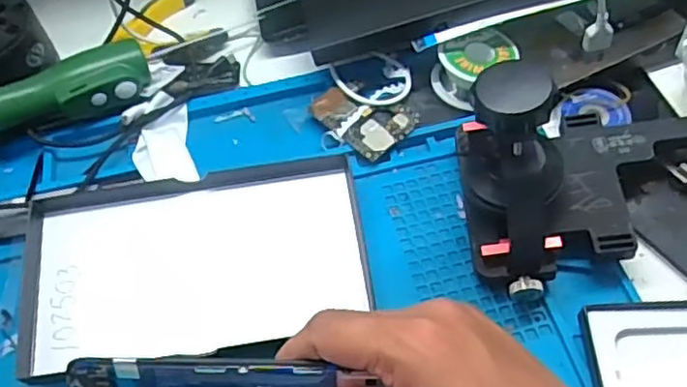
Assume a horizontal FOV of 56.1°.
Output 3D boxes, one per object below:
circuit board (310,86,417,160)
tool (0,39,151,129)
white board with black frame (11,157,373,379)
[{"bbox_3d":[0.013,-0.053,0.435,0.064,0.004,0.049,38,66,26],"label":"circuit board"},{"bbox_3d":[-0.194,-0.063,0.426,0.132,0.038,0.030,-27,58,-13],"label":"tool"},{"bbox_3d":[-0.085,0.042,0.384,0.193,0.029,0.112,-6,55,1],"label":"white board with black frame"}]

